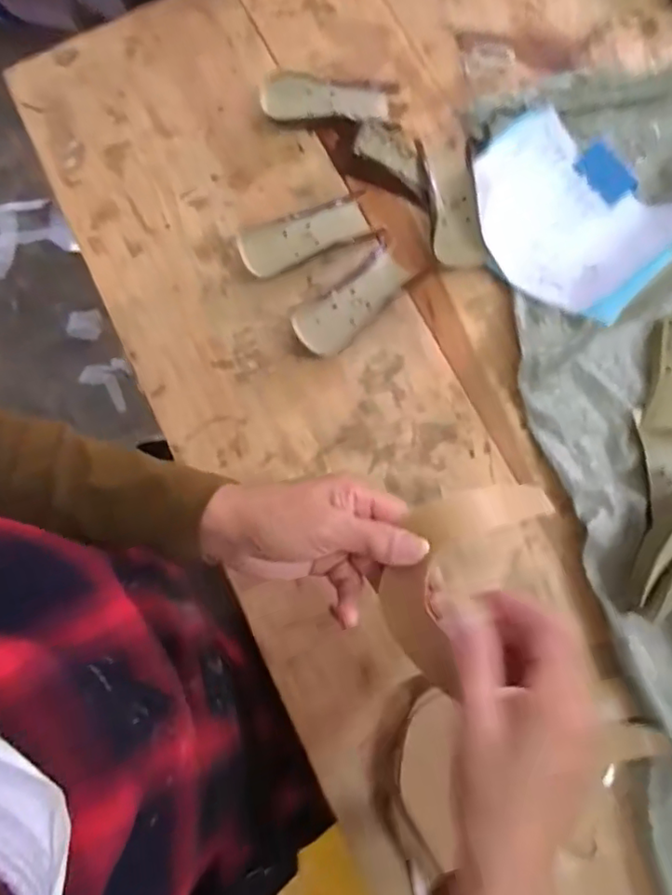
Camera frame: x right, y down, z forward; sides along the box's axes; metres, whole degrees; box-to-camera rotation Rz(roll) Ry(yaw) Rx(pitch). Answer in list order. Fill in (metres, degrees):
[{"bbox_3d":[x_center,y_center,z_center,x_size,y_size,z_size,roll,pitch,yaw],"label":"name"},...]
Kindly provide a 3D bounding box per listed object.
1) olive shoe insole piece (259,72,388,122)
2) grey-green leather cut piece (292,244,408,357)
[{"bbox_3d":[-0.011,-0.310,0.510,0.112,0.015,0.037,-5,77,-15],"label":"olive shoe insole piece"},{"bbox_3d":[0.015,-0.120,0.478,0.106,0.016,0.048,-38,80,-7],"label":"grey-green leather cut piece"}]

